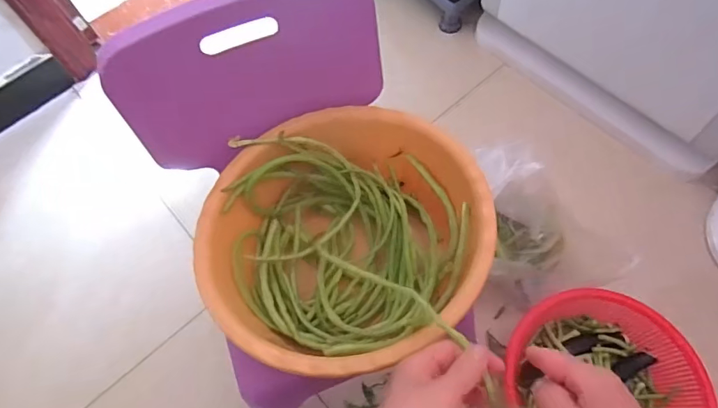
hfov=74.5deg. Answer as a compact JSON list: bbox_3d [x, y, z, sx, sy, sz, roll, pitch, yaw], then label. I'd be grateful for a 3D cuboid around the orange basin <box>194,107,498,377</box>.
[{"bbox_3d":[-0.020,0.035,0.517,0.286,0.108,0.289,-2,64,3],"label":"orange basin"}]

